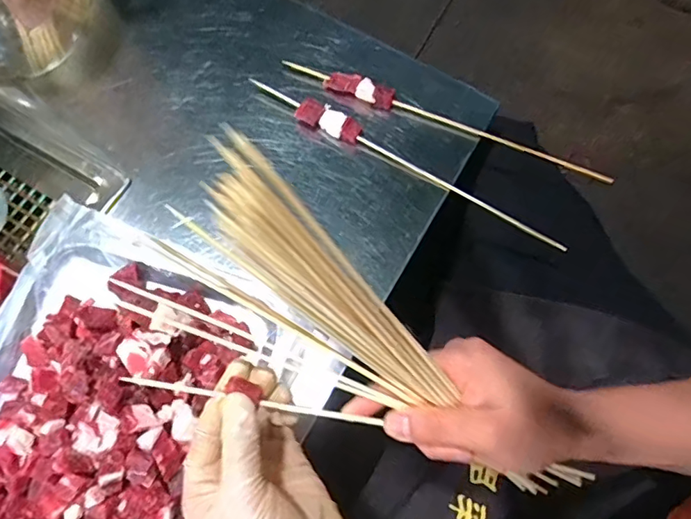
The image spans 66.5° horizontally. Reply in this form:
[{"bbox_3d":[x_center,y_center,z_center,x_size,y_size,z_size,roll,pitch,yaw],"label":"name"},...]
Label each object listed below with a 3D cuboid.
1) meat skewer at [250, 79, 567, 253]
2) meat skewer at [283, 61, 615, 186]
[{"bbox_3d":[0.051,-0.080,0.435,0.285,0.016,0.025,29,74,7],"label":"meat skewer"},{"bbox_3d":[0.087,-0.121,0.452,0.292,0.016,0.020,19,73,4],"label":"meat skewer"}]

